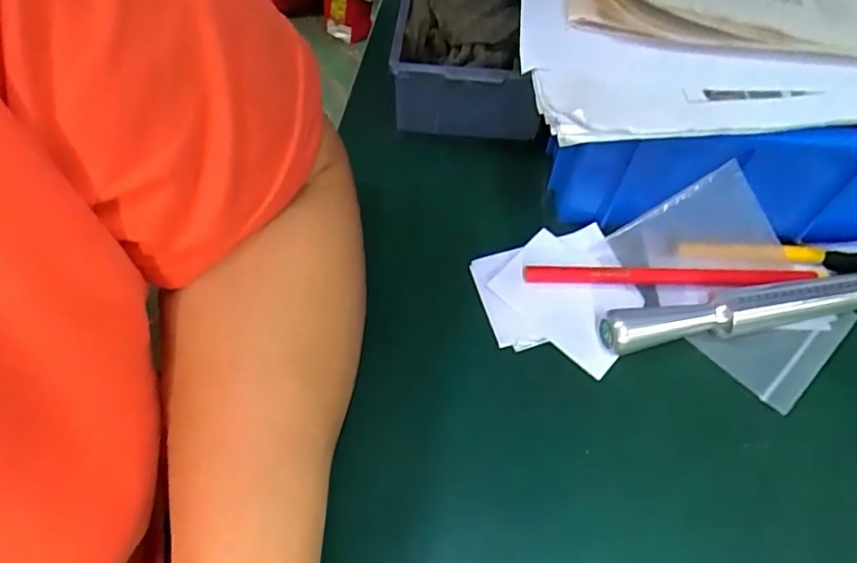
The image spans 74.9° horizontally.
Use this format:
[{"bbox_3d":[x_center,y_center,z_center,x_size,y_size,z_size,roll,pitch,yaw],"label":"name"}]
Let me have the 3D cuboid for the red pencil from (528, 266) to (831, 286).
[{"bbox_3d":[0.132,-0.003,0.297,0.159,0.010,0.010,1,57,-2],"label":"red pencil"}]

